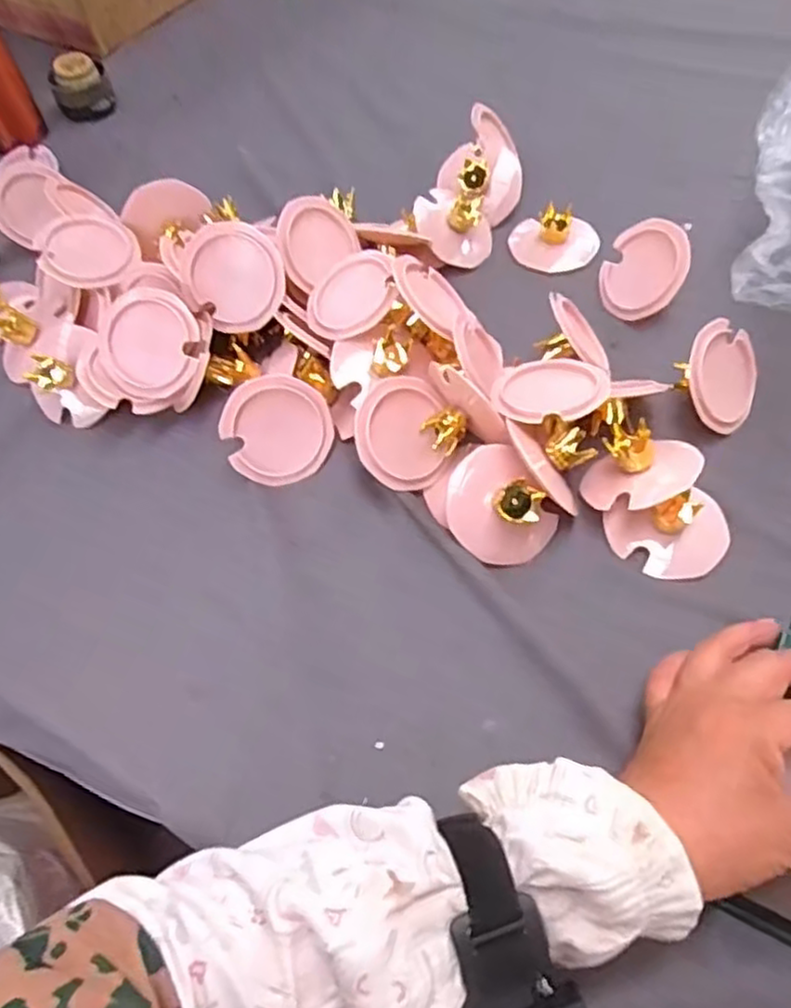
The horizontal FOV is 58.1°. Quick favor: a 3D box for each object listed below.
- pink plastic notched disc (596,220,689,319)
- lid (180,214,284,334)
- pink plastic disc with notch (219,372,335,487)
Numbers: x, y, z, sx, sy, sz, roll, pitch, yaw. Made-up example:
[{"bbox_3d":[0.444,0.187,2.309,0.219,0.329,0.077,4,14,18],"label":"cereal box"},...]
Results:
[{"bbox_3d":[0.197,-0.185,0.565,0.006,0.075,0.072,4,31,-36],"label":"pink plastic notched disc"},{"bbox_3d":[-0.119,-0.168,0.525,0.069,0.009,0.078,-23,97,6],"label":"lid"},{"bbox_3d":[-0.082,-0.051,0.493,0.073,0.009,0.073,-2,100,-10],"label":"pink plastic disc with notch"}]

